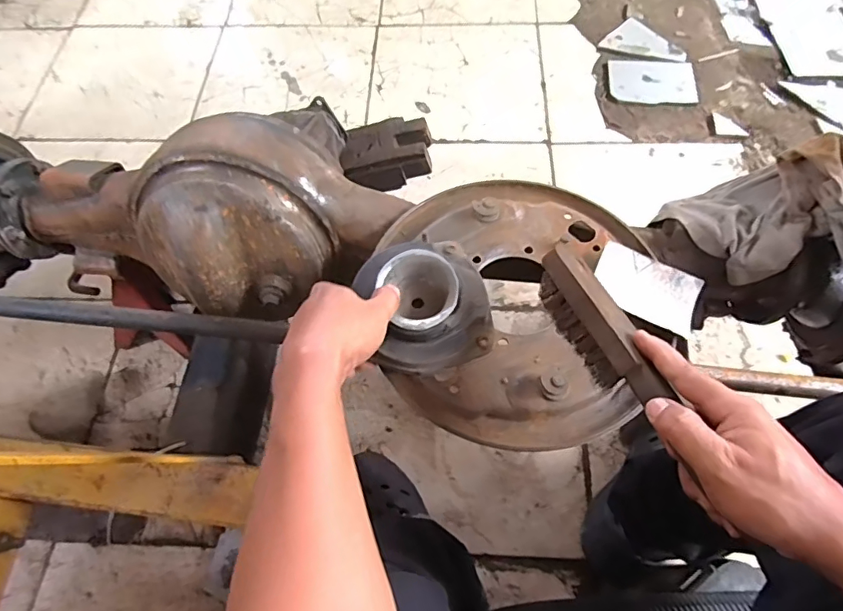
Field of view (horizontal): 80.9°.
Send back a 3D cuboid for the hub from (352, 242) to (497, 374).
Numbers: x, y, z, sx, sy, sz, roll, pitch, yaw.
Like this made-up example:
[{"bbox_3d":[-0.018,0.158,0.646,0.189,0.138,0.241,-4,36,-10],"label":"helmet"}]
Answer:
[{"bbox_3d":[0.004,-0.007,0.453,0.110,0.036,0.127,-16,67,-7],"label":"hub"}]

